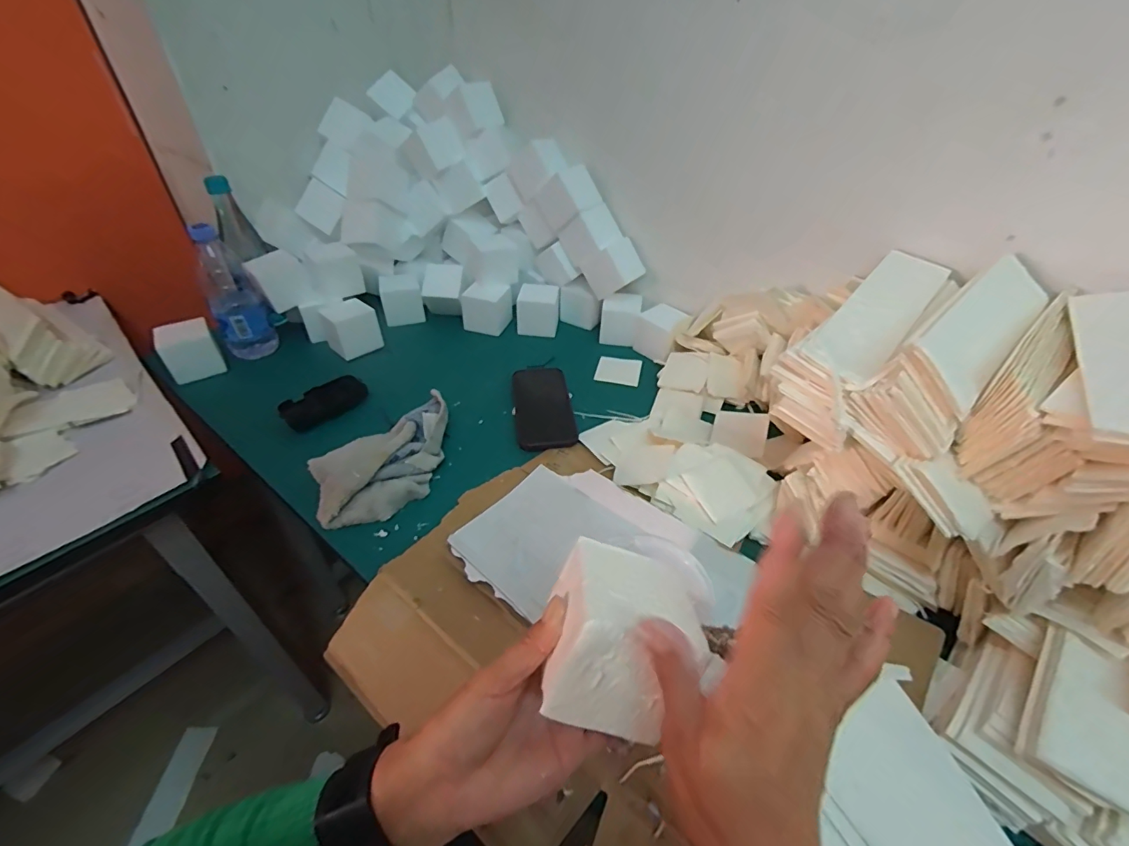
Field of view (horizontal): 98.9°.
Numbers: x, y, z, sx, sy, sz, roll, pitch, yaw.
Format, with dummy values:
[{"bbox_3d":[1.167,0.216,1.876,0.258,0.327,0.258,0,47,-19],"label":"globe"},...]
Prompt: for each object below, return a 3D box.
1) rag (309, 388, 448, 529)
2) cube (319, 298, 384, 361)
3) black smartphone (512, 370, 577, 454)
[{"bbox_3d":[-0.203,0.042,0.574,0.104,0.050,0.201,23,45,24],"label":"rag"},{"bbox_3d":[-0.343,-0.151,0.777,0.070,0.070,0.074,-28,48,-31],"label":"cube"},{"bbox_3d":[-0.031,-0.026,0.681,0.079,0.014,0.169,-5,39,-7],"label":"black smartphone"}]

